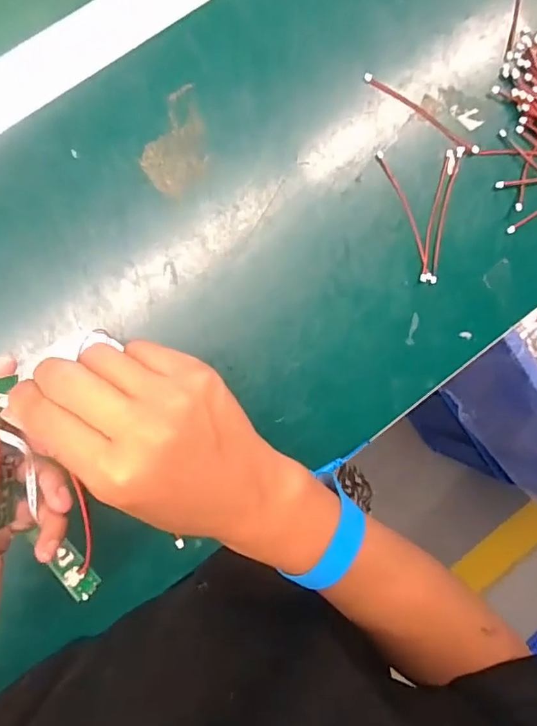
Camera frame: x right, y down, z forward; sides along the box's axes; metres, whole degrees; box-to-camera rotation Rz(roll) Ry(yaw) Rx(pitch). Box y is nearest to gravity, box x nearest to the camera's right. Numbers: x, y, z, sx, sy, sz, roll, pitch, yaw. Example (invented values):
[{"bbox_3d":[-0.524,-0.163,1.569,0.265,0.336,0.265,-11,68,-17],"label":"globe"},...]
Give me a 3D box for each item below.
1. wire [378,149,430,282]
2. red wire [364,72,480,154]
[{"bbox_3d":[0.109,-0.116,0.408,0.011,0.004,0.107,-21,95,-8],"label":"wire"},{"bbox_3d":[0.122,-0.196,0.408,0.107,0.004,0.009,31,87,-9],"label":"red wire"}]

